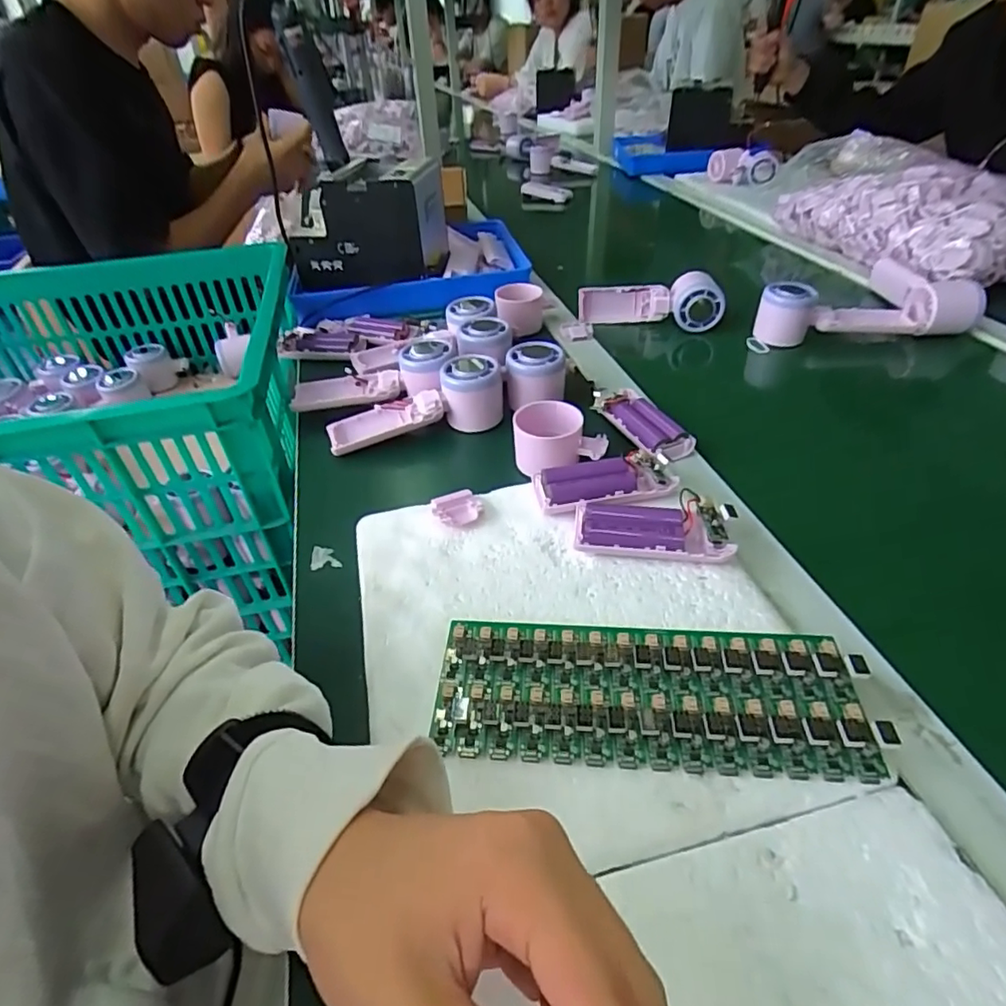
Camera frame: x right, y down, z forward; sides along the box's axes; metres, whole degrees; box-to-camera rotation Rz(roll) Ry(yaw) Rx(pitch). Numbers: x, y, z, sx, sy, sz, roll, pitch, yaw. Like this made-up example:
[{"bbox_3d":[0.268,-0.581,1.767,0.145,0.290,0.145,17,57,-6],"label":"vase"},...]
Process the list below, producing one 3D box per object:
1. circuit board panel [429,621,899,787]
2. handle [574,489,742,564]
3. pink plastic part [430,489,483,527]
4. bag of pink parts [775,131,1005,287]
[{"bbox_3d":[0.076,0.101,0.311,0.219,0.016,0.081,1,40,6],"label":"circuit board panel"},{"bbox_3d":[0.104,0.017,0.400,0.104,0.028,0.042,2,40,8],"label":"handle"},{"bbox_3d":[-0.034,0.005,0.440,0.037,0.013,0.028,-13,41,-10],"label":"pink plastic part"},{"bbox_3d":[0.569,-0.423,0.811,0.206,0.103,0.386,-13,41,-10],"label":"bag of pink parts"}]

